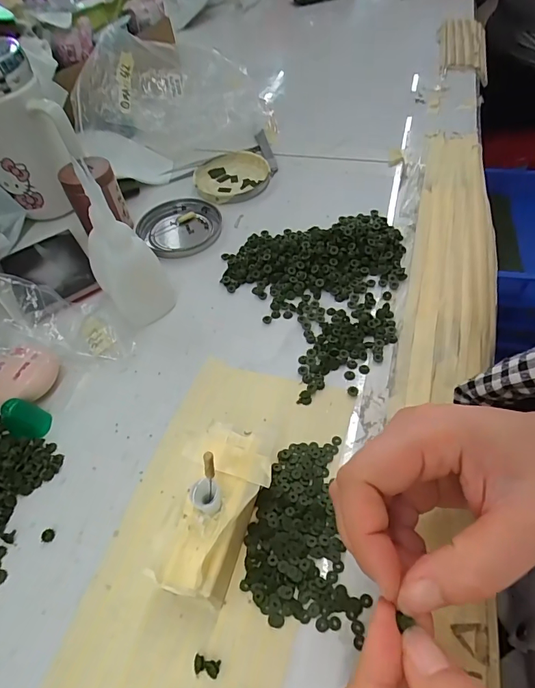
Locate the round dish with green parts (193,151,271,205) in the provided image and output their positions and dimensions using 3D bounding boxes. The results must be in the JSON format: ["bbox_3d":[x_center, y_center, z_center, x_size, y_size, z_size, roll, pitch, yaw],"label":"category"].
[{"bbox_3d":[-0.039,-0.178,0.447,0.078,0.010,0.079,-2,52,3],"label":"round dish with green parts"}]

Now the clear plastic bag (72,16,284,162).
[{"bbox_3d":[-0.102,-0.290,0.488,0.213,0.093,0.133,-4,52,2],"label":"clear plastic bag"}]

